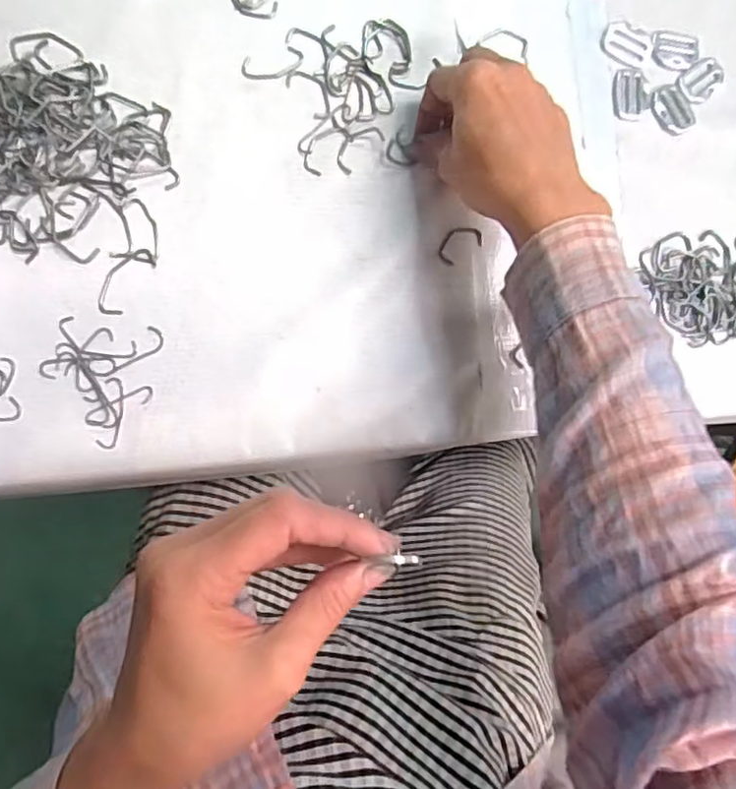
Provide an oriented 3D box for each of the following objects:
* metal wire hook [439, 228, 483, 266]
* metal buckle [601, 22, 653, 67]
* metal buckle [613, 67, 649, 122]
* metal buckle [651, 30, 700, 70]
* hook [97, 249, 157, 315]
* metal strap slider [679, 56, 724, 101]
[{"bbox_3d":[0.058,-0.097,0.392,0.030,0.004,0.018,-35,93,-8],"label":"metal wire hook"},{"bbox_3d":[0.172,-0.231,0.407,0.032,0.004,0.025,23,85,-7],"label":"metal buckle"},{"bbox_3d":[0.175,-0.199,0.410,0.024,0.004,0.035,0,88,-8],"label":"metal buckle"},{"bbox_3d":[0.206,-0.231,0.412,0.033,0.004,0.025,6,88,-8],"label":"metal buckle"},{"bbox_3d":[-0.144,-0.067,0.363,0.019,0.004,0.045,34,84,-6],"label":"hook"},{"bbox_3d":[0.226,-0.212,0.414,0.031,0.004,0.024,-36,94,-8],"label":"metal strap slider"}]

